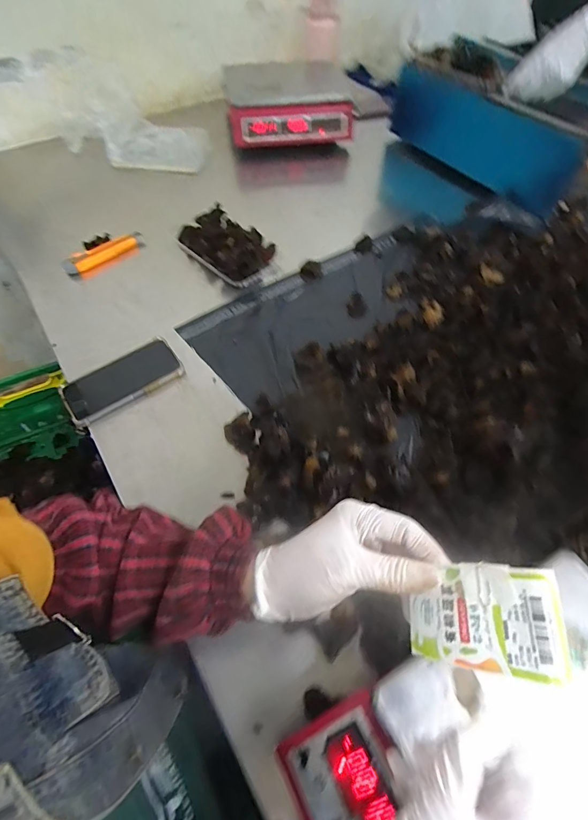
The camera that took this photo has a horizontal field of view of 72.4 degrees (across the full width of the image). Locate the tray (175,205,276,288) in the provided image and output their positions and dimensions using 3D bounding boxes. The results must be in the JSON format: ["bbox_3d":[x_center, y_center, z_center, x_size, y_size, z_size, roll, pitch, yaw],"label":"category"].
[{"bbox_3d":[-0.121,-0.302,0.744,0.126,0.054,0.202,-34,62,-21],"label":"tray"}]

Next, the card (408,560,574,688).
[{"bbox_3d":[0.103,0.115,0.225,0.083,0.006,0.053,-18,67,43],"label":"card"}]

